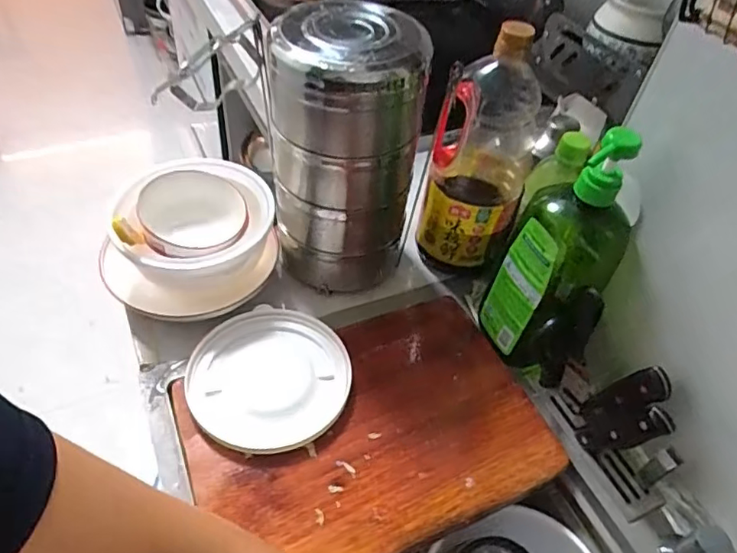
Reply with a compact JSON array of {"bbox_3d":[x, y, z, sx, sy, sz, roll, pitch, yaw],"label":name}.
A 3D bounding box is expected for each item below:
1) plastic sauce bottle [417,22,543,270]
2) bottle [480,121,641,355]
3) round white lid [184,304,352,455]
[{"bbox_3d":[0.131,-0.137,0.623,0.100,0.294,0.120,18,48,11],"label":"plastic sauce bottle"},{"bbox_3d":[0.183,-0.015,0.530,0.068,0.281,0.082,-18,52,-21],"label":"bottle"},{"bbox_3d":[-0.103,0.103,0.570,0.159,0.012,0.163,3,47,-3],"label":"round white lid"}]

